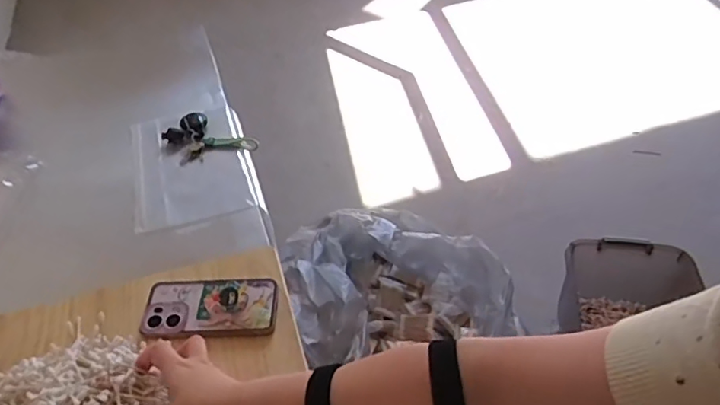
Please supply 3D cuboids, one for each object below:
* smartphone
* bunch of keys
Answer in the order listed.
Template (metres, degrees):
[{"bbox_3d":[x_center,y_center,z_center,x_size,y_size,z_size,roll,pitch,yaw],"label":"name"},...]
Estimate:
[{"bbox_3d":[-0.184,0.125,0.659,0.159,0.021,0.078,-1,45,0],"label":"smartphone"},{"bbox_3d":[-0.275,-0.126,0.974,0.150,0.022,0.122,-18,48,-13],"label":"bunch of keys"}]

